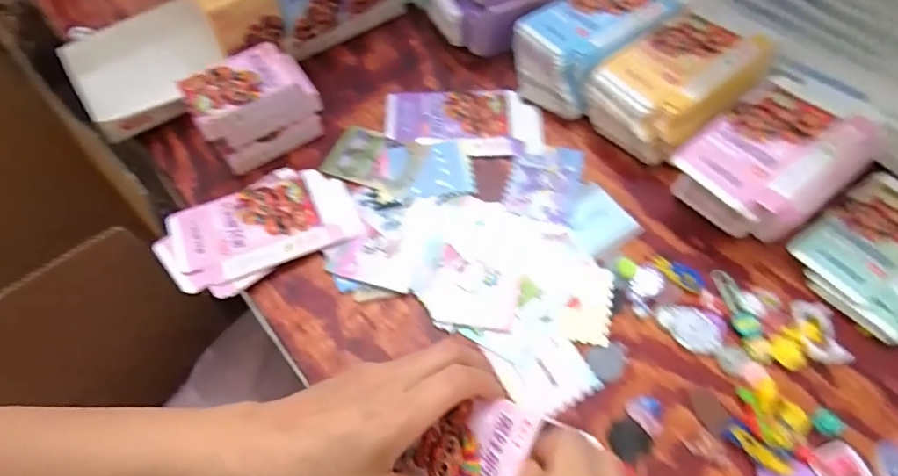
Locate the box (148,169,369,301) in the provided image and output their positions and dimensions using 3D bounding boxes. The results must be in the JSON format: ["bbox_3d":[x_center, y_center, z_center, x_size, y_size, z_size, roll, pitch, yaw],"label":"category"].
[{"bbox_3d":[-0.163,-0.009,0.452,0.157,0.014,0.093,-27,62,-14],"label":"box"}]

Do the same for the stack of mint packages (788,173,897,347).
[{"bbox_3d":[0.361,0.012,0.420,0.148,0.019,0.112,-33,64,-17],"label":"stack of mint packages"}]

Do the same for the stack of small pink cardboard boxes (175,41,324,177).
[{"bbox_3d":[-0.178,-0.121,0.486,0.103,0.068,0.067,-34,64,-17],"label":"stack of small pink cardboard boxes"}]

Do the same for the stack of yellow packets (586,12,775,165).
[{"bbox_3d":[0.209,-0.136,0.489,0.146,0.068,0.099,-35,65,-18],"label":"stack of yellow packets"}]

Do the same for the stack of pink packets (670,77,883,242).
[{"bbox_3d":[0.267,-0.061,0.439,0.137,0.072,0.101,-33,64,-17],"label":"stack of pink packets"}]

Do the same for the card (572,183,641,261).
[{"bbox_3d":[0.131,-0.015,0.458,0.053,0.007,0.058,-33,64,-17],"label":"card"}]

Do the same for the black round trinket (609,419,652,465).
[{"bbox_3d":[0.125,0.140,0.364,0.025,0.004,0.026,-1,59,1],"label":"black round trinket"}]

